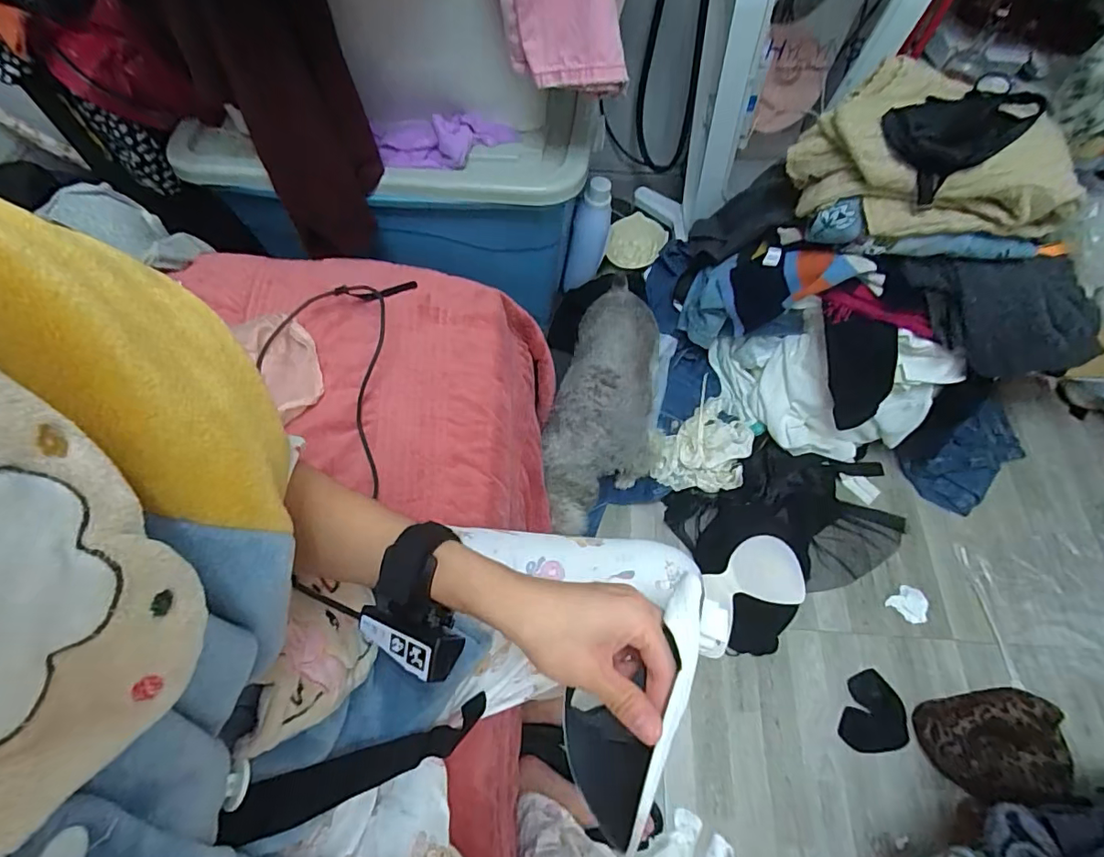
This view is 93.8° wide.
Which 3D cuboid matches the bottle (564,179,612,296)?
[{"bbox_3d":[0.077,-0.429,1.153,0.094,0.254,0.075,4,63,2],"label":"bottle"}]

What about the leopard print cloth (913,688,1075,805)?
[{"bbox_3d":[0.732,0.503,0.818,0.234,0.098,0.157,2,63,1],"label":"leopard print cloth"}]

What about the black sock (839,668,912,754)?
[{"bbox_3d":[0.555,0.490,0.883,0.102,0.006,0.127,22,65,11],"label":"black sock"}]

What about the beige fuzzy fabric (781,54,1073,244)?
[{"bbox_3d":[0.528,-0.376,0.733,0.343,0.140,0.175,18,64,9],"label":"beige fuzzy fabric"}]

